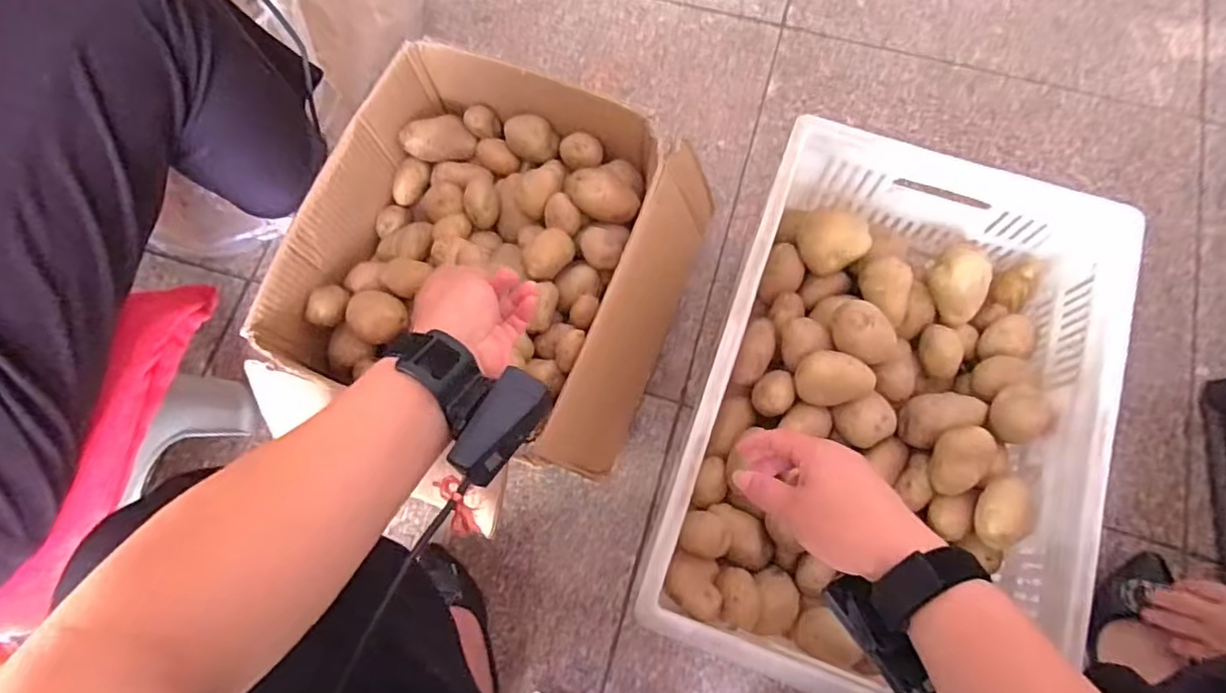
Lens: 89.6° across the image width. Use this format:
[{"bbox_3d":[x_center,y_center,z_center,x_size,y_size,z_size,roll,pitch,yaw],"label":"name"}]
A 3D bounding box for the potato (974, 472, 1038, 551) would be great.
[{"bbox_3d":[0.340,0.144,0.529,0.044,0.037,0.060,19,74,7],"label":"potato"}]

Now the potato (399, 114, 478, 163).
[{"bbox_3d":[-0.212,-0.249,0.746,0.083,0.041,0.041,-10,73,-2],"label":"potato"}]

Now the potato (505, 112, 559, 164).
[{"bbox_3d":[-0.099,-0.252,0.744,0.063,0.041,0.042,-5,72,0],"label":"potato"}]

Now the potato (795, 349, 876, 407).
[{"bbox_3d":[0.201,0.036,0.567,0.065,0.057,0.047,25,75,9],"label":"potato"}]

